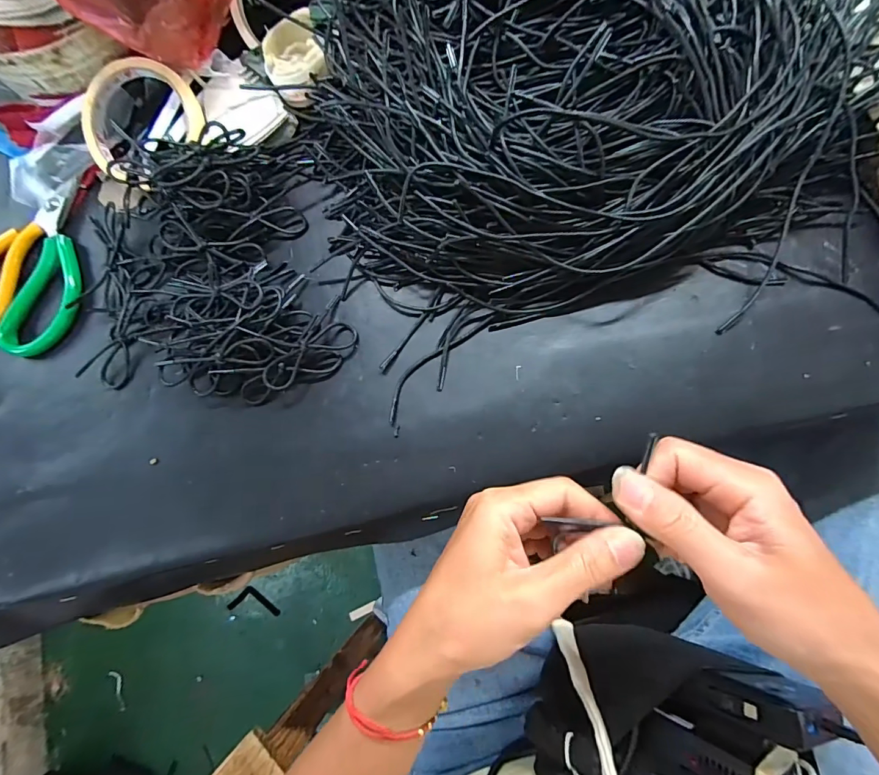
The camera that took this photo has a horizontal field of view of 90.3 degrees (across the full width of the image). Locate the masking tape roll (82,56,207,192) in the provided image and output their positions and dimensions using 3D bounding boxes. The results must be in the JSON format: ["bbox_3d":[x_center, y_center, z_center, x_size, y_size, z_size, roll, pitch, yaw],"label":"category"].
[{"bbox_3d":[-0.230,-0.205,0.335,0.090,0.025,0.087,-1,84,8],"label":"masking tape roll"}]

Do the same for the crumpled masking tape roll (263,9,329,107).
[{"bbox_3d":[-0.105,-0.241,0.322,0.047,0.025,0.045,-1,84,8],"label":"crumpled masking tape roll"}]

